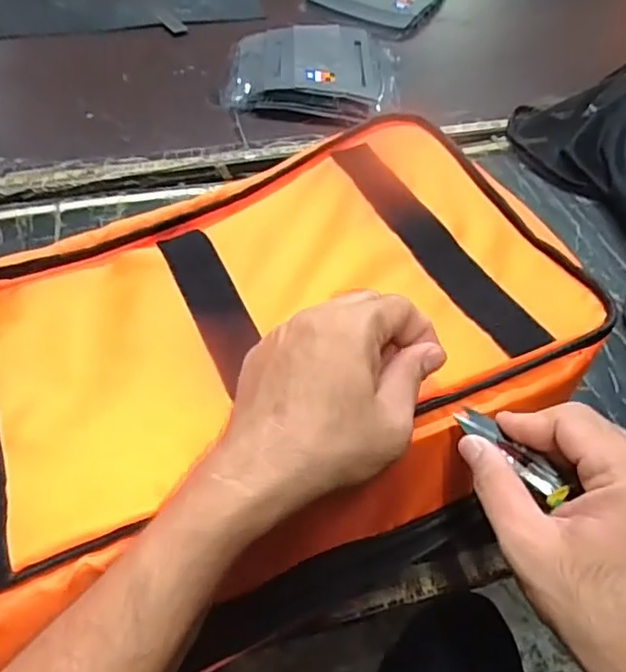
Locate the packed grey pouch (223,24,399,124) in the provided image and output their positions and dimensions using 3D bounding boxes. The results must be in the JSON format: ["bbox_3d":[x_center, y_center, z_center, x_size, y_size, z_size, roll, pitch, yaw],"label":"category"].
[{"bbox_3d":[0.001,-0.443,1.001,0.282,0.037,0.272,7,51,2],"label":"packed grey pouch"}]

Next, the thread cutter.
[{"bbox_3d":[0.106,0.062,0.328,0.018,0.007,0.073,-25,41,-22],"label":"thread cutter"}]

